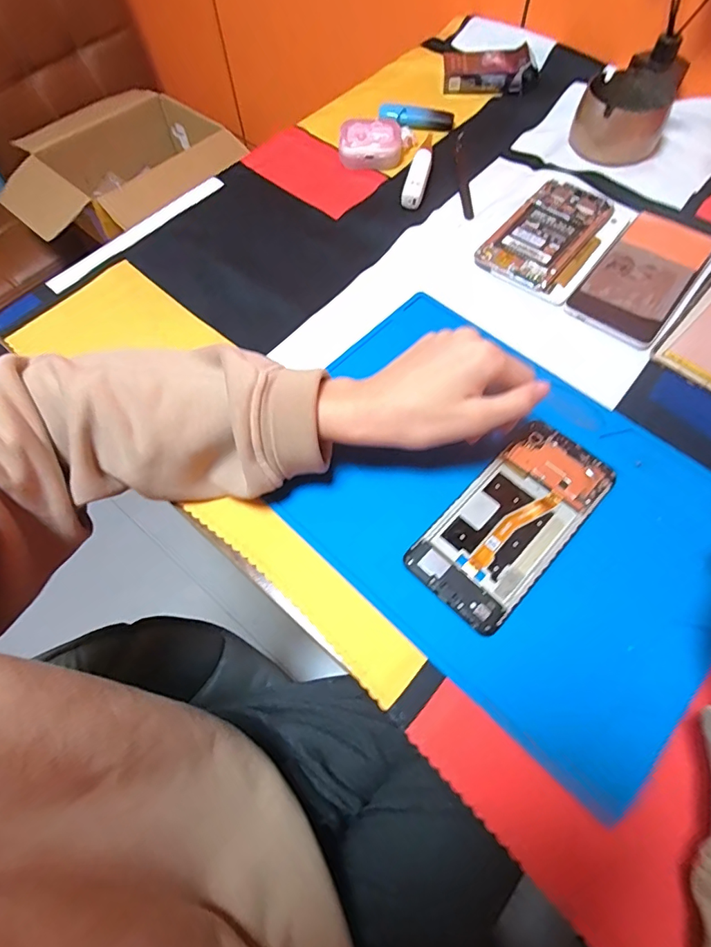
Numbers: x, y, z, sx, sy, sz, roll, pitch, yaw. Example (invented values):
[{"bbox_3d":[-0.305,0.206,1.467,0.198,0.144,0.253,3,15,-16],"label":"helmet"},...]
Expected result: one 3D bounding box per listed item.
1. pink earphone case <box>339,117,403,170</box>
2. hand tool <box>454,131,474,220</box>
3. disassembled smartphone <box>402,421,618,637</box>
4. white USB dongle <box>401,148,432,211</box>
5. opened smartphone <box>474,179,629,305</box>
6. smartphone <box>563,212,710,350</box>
[{"bbox_3d":[0.016,-0.345,0.500,0.064,0.028,0.050,-1,64,2],"label":"pink earphone case"},{"bbox_3d":[0.110,-0.313,0.491,0.013,0.005,0.140,0,64,2],"label":"hand tool"},{"bbox_3d":[0.106,0.030,0.320,0.070,0.010,0.149,41,72,20],"label":"disassembled smartphone"},{"bbox_3d":[0.063,-0.297,0.475,0.020,0.016,0.078,12,65,8],"label":"white USB dongle"},{"bbox_3d":[0.187,-0.220,0.437,0.088,0.012,0.144,37,70,18],"label":"opened smartphone"},{"bbox_3d":[0.252,-0.171,0.413,0.078,0.009,0.149,37,71,19],"label":"smartphone"}]

